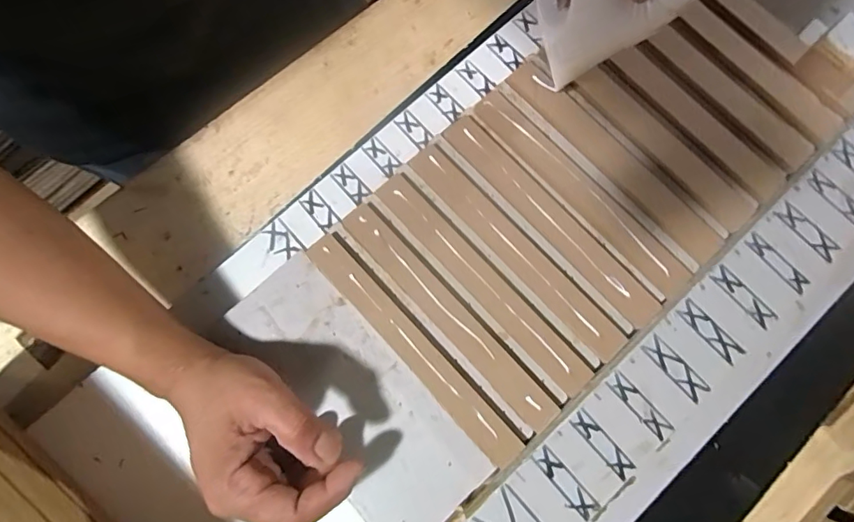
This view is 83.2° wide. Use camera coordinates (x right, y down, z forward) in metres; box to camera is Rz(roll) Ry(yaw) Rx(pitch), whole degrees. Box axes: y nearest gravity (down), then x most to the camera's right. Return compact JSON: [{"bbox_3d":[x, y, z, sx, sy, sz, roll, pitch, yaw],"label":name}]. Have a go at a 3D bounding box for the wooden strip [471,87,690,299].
[{"bbox_3d":[0.102,-0.049,0.323,0.029,0.004,0.177,-42,81,-8],"label":"wooden strip"}]

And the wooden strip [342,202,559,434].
[{"bbox_3d":[0.013,0.032,0.307,0.022,0.004,0.178,-43,82,-8],"label":"wooden strip"}]

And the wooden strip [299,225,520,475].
[{"bbox_3d":[-0.011,0.054,0.305,0.025,0.007,0.178,-43,82,-8],"label":"wooden strip"}]

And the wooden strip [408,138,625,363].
[{"bbox_3d":[0.058,-0.013,0.316,0.024,0.004,0.180,-42,81,-8],"label":"wooden strip"}]

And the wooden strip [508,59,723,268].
[{"bbox_3d":[0.126,-0.073,0.329,0.026,0.009,0.179,-43,82,-8],"label":"wooden strip"}]

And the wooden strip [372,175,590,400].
[{"bbox_3d":[0.035,0.013,0.312,0.022,0.004,0.180,-42,81,-8],"label":"wooden strip"}]

